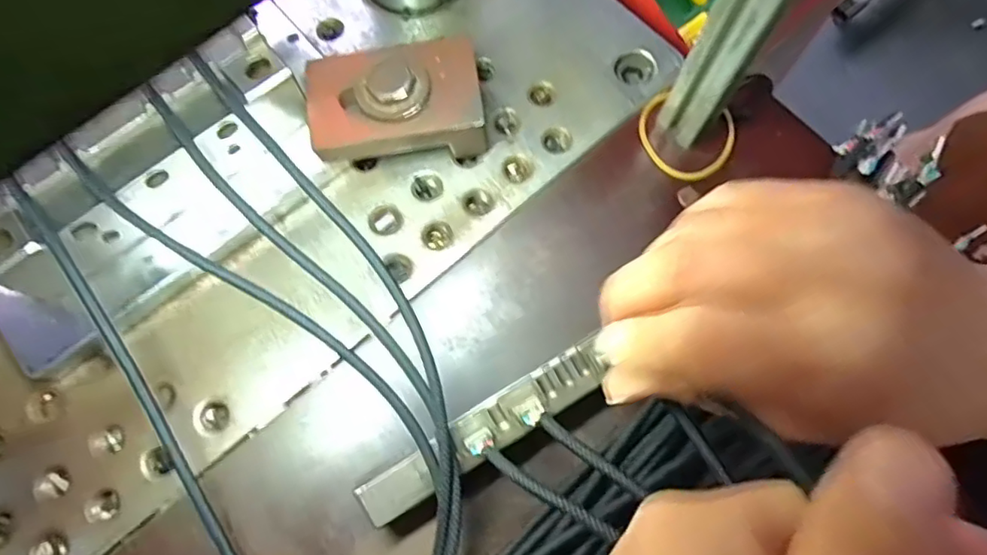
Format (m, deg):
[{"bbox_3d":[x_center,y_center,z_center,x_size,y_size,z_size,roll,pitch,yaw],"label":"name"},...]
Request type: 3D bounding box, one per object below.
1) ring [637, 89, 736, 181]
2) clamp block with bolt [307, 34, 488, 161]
[{"bbox_3d":[0.089,-0.066,0.277,0.044,0.007,0.039,20,75,7],"label":"ring"},{"bbox_3d":[-0.042,-0.076,0.263,0.073,0.039,0.047,-11,73,-2],"label":"clamp block with bolt"}]

